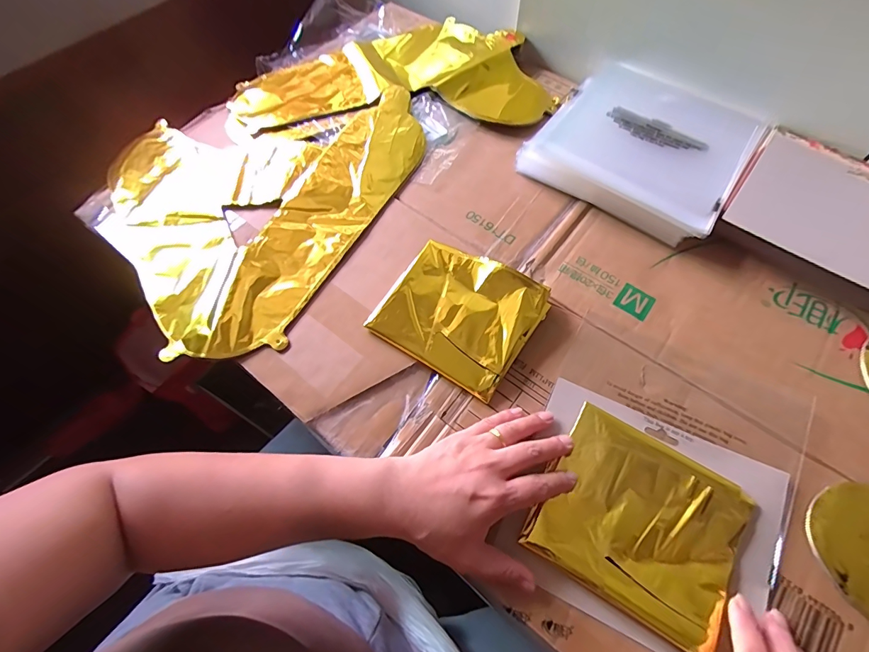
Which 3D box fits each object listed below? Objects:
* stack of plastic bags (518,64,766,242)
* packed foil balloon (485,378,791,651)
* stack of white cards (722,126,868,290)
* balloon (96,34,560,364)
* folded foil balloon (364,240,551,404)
[{"bbox_3d":[0.249,-0.218,0.499,0.220,0.036,0.238,34,67,17],"label":"stack of plastic bags"},{"bbox_3d":[0.167,0.153,0.330,0.191,0.021,0.161,24,65,12],"label":"packed foil balloon"},{"bbox_3d":[0.421,-0.115,0.439,0.195,0.038,0.174,36,69,18],"label":"stack of white cards"},{"bbox_3d":[-0.146,-0.240,0.546,0.386,0.057,0.586,38,69,19],"label":"balloon"},{"bbox_3d":[0.023,-0.015,0.401,0.140,0.029,0.118,30,67,16],"label":"folded foil balloon"}]

